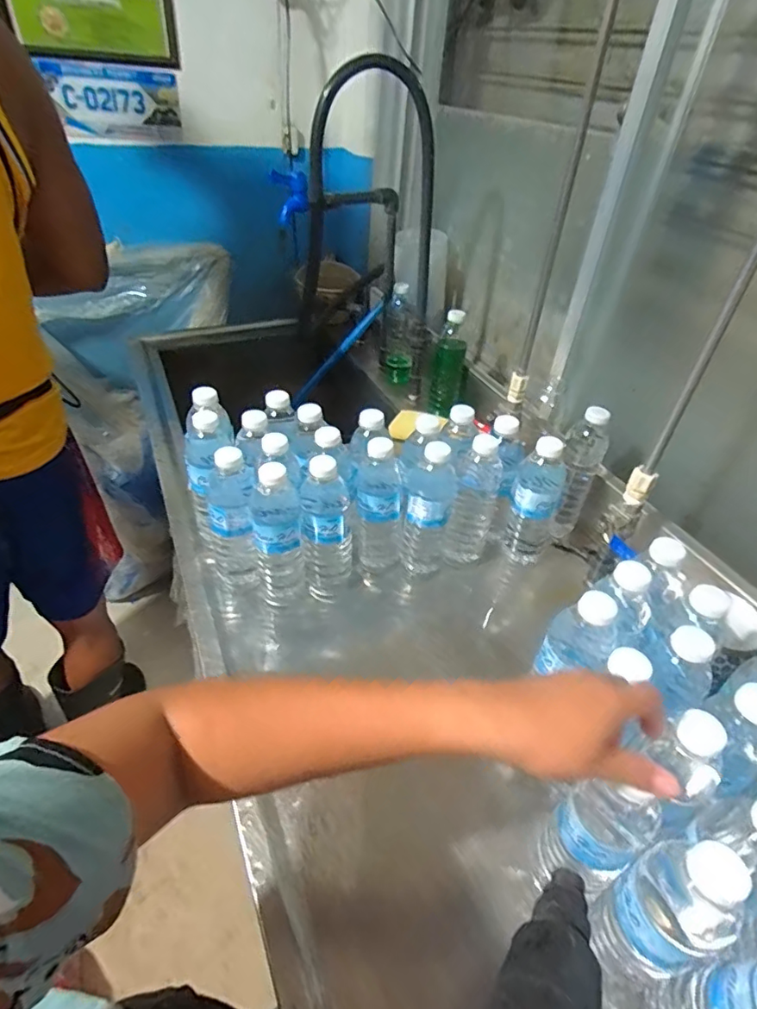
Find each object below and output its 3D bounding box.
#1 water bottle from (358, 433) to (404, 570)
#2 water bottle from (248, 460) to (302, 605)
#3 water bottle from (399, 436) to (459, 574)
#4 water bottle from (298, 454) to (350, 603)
[{"bbox_3d":[-0.001,0.001,0.706,0.055,0.196,0.072,1,41,-5],"label":"water bottle"},{"bbox_3d":[-0.126,0.048,0.662,0.062,0.200,0.072,-6,42,-12],"label":"water bottle"},{"bbox_3d":[0.065,0.010,0.692,0.065,0.198,0.054,10,42,6],"label":"water bottle"},{"bbox_3d":[-0.069,0.024,0.675,0.061,0.212,0.074,-2,42,-7],"label":"water bottle"}]

